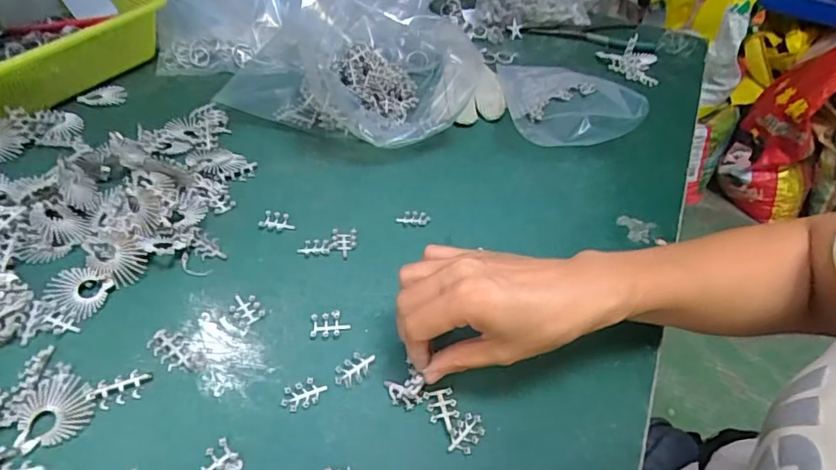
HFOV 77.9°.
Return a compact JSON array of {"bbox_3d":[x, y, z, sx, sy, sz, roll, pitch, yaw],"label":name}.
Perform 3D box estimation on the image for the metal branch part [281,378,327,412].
[{"bbox_3d":[-0.074,0.103,0.334,0.029,0.004,0.017,-22,52,-26],"label":"metal branch part"}]

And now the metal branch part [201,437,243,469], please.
[{"bbox_3d":[-0.118,0.133,0.299,0.027,0.005,0.022,-28,55,-30],"label":"metal branch part"}]

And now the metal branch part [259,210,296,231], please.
[{"bbox_3d":[-0.120,-0.012,0.442,0.029,0.006,0.017,5,46,-3],"label":"metal branch part"}]

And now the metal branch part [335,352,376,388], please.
[{"bbox_3d":[-0.042,0.090,0.348,0.030,0.004,0.017,-29,56,-31],"label":"metal branch part"}]

